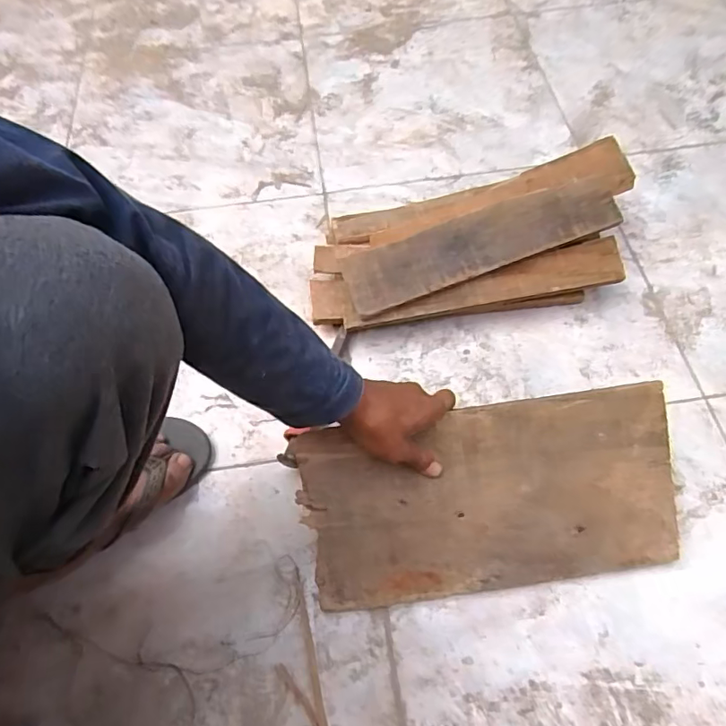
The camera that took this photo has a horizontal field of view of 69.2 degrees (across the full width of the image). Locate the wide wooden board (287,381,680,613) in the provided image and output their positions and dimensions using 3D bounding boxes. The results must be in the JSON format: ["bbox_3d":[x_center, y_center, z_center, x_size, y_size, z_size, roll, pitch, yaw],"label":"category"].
[{"bbox_3d":[0.122,0.131,0.503,0.348,0.011,0.176,-8,94,-2],"label":"wide wooden board"}]

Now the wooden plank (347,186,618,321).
[{"bbox_3d":[0.140,-0.140,0.622,0.326,0.013,0.081,-17,74,-2],"label":"wooden plank"}]

